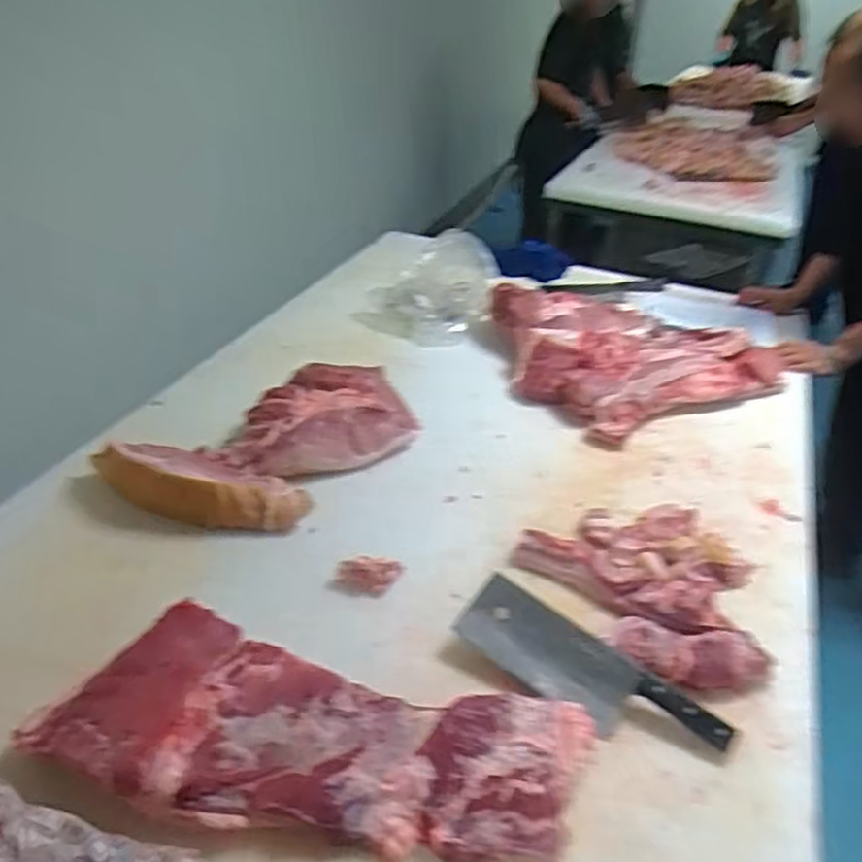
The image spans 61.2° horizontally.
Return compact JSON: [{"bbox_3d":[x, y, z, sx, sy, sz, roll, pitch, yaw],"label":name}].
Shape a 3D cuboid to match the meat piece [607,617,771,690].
[{"bbox_3d":[0.337,0.295,0.953,0.206,0.044,0.092,8,35,10],"label":"meat piece"}]

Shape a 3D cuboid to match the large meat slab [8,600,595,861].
[{"bbox_3d":[-0.139,0.349,0.825,0.607,0.077,0.235,9,36,12],"label":"large meat slab"}]

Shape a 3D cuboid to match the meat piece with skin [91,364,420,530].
[{"bbox_3d":[-0.276,0.031,1.275,0.499,0.106,0.290,-25,42,-33],"label":"meat piece with skin"}]

